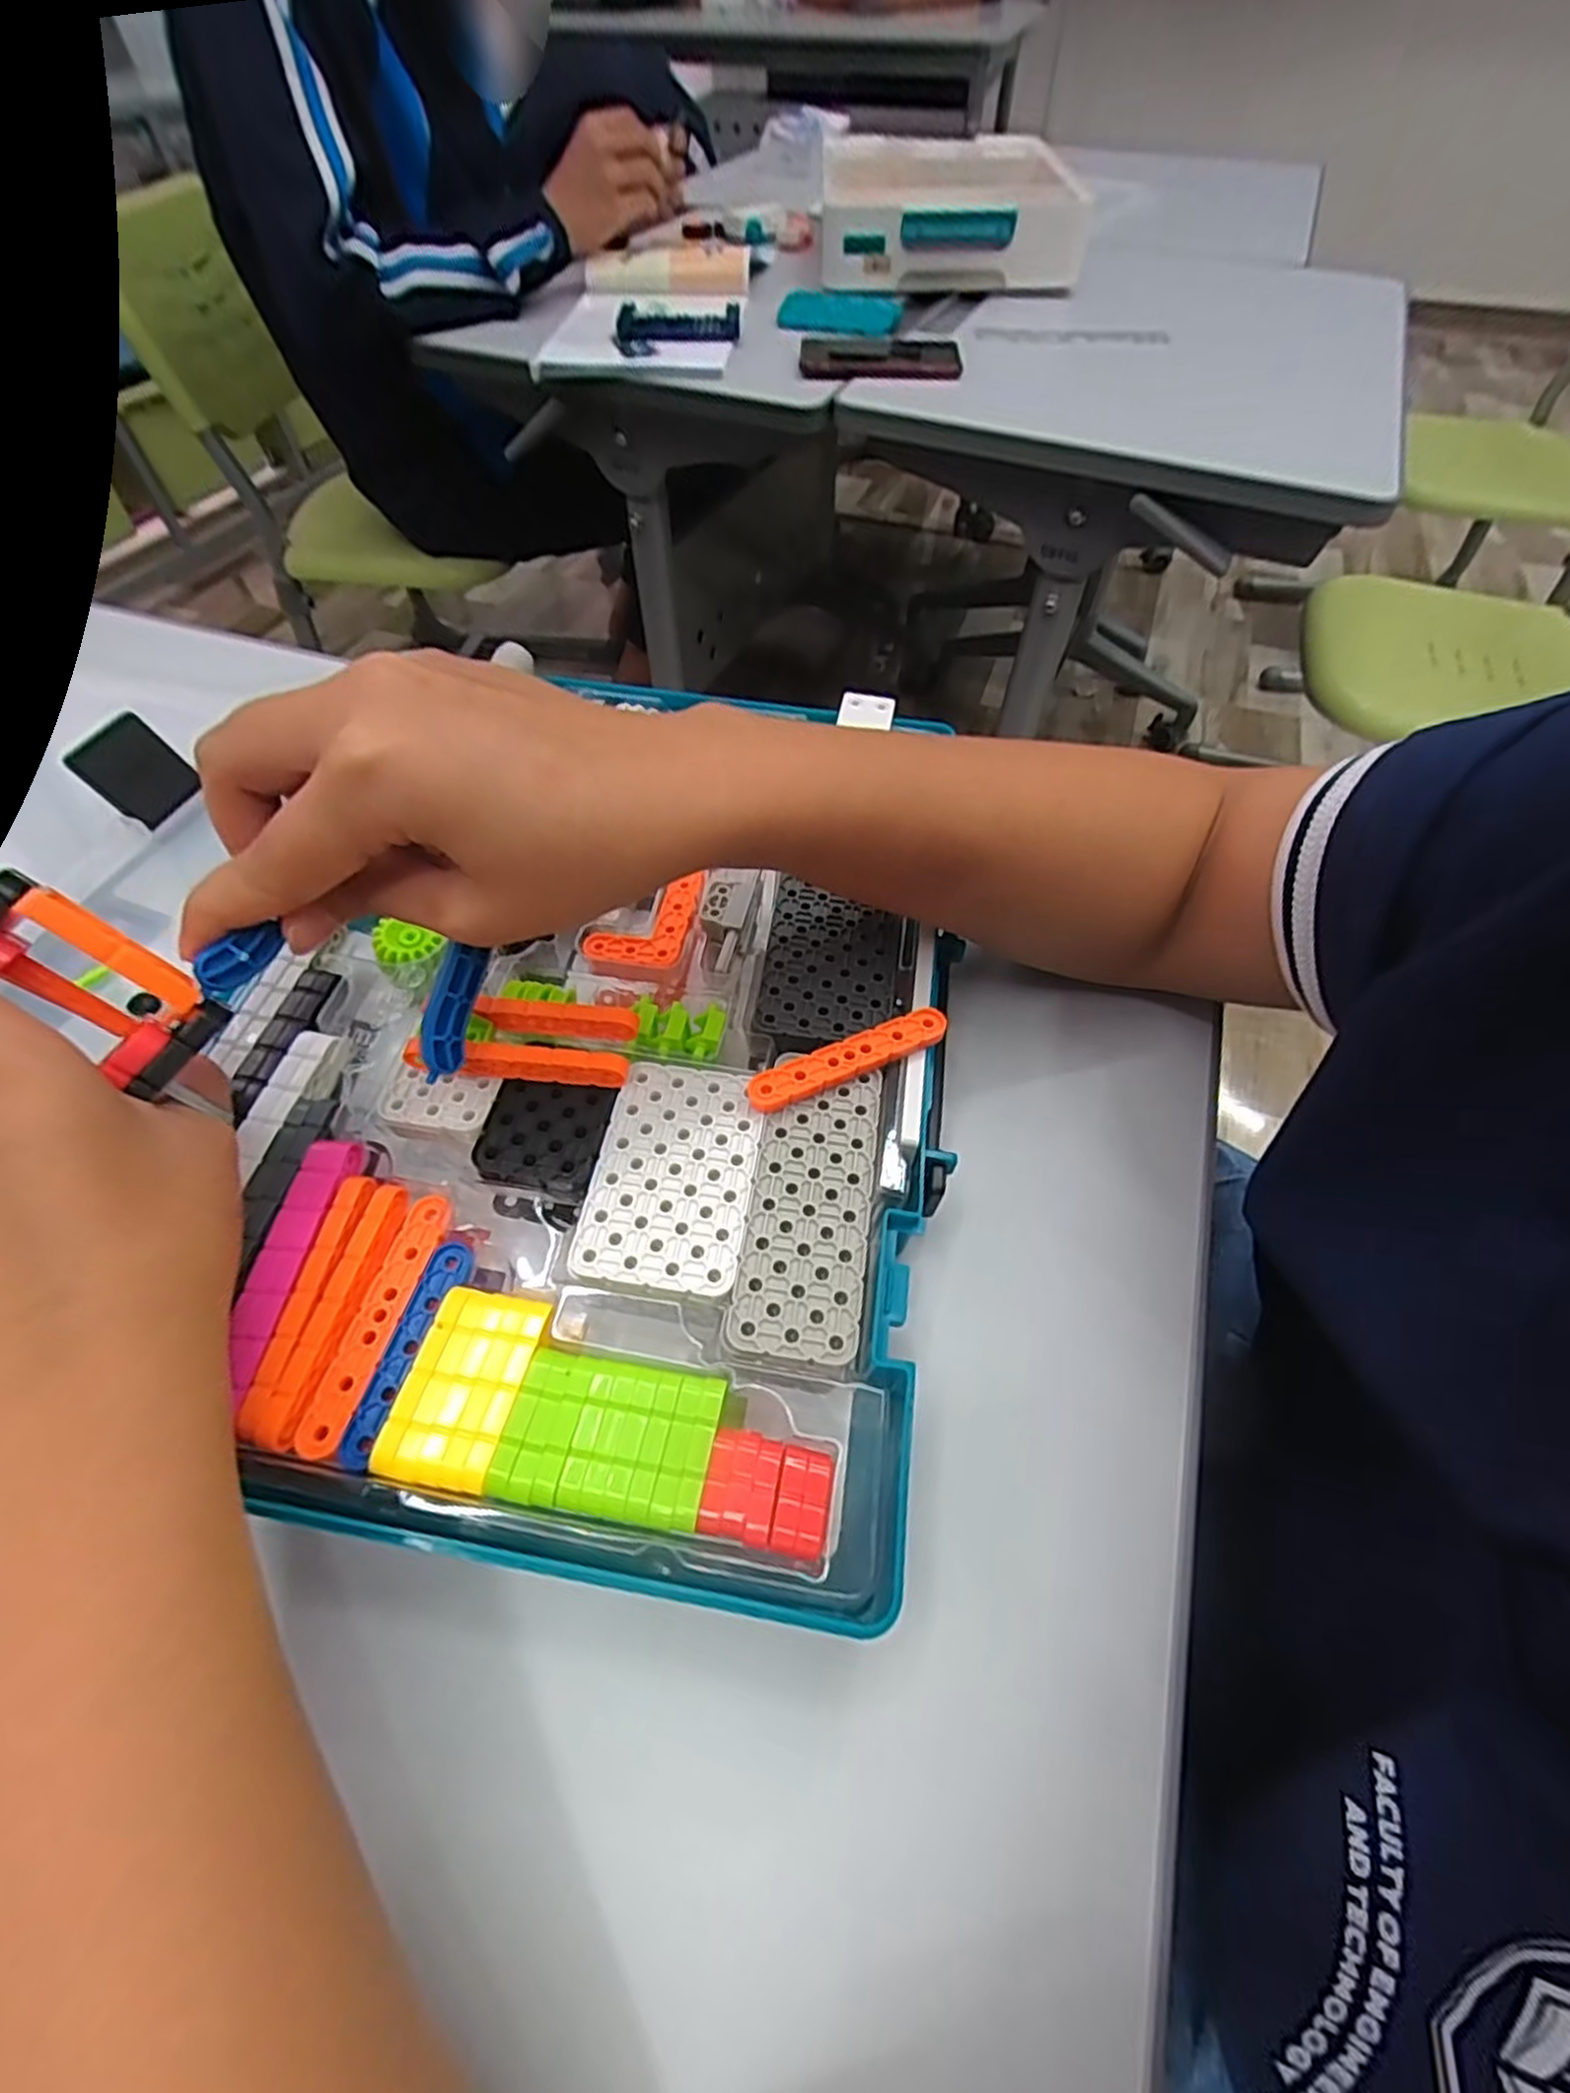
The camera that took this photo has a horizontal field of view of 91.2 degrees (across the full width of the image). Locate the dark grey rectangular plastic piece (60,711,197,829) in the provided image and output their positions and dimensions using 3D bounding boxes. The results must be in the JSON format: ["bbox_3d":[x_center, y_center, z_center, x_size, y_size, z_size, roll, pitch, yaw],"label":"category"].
[{"bbox_3d":[-0.290,-0.124,0.344,0.004,0.038,0.036,-5,50,36],"label":"dark grey rectangular plastic piece"}]

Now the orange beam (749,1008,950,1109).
[{"bbox_3d":[0.022,0.005,0.268,0.074,0.006,0.015,-20,59,-13],"label":"orange beam"}]

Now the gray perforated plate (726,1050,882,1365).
[{"bbox_3d":[0.008,0.047,0.243,0.038,0.004,0.096,7,57,4],"label":"gray perforated plate"}]

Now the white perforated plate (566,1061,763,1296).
[{"bbox_3d":[-0.035,0.039,0.247,0.050,0.004,0.075,7,57,5],"label":"white perforated plate"}]

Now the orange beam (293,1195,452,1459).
[{"bbox_3d":[-0.119,0.078,0.224,0.013,0.004,0.073,11,57,7],"label":"orange beam"}]

